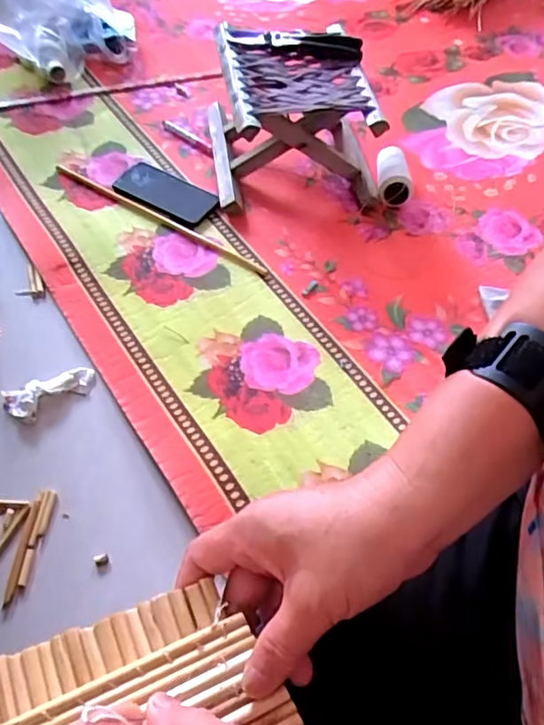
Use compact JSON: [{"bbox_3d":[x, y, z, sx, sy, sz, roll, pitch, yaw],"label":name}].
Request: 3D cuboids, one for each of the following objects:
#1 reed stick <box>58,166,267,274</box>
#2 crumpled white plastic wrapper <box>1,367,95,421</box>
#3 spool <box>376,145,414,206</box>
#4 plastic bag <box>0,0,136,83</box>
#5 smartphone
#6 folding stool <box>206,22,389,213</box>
[{"bbox_3d":[-0.176,-0.222,0.885,0.382,0.004,0.018,29,60,15],"label":"reed stick"},{"bbox_3d":[-0.271,0.033,0.709,0.107,0.017,0.046,-25,62,-19],"label":"crumpled white plastic wrapper"},{"bbox_3d":[0.201,-0.308,0.956,0.055,0.062,0.098,1,56,-3],"label":"spool"},{"bbox_3d":[-0.388,-0.604,1.032,0.286,0.181,0.110,-12,58,-11],"label":"plastic bag"},{"bbox_3d":[-0.171,-0.270,0.924,0.167,0.008,0.076,28,59,14],"label":"smartphone"},{"bbox_3d":[0.038,-0.394,0.931,0.262,0.174,0.262,-4,57,-6],"label":"folding stool"}]

